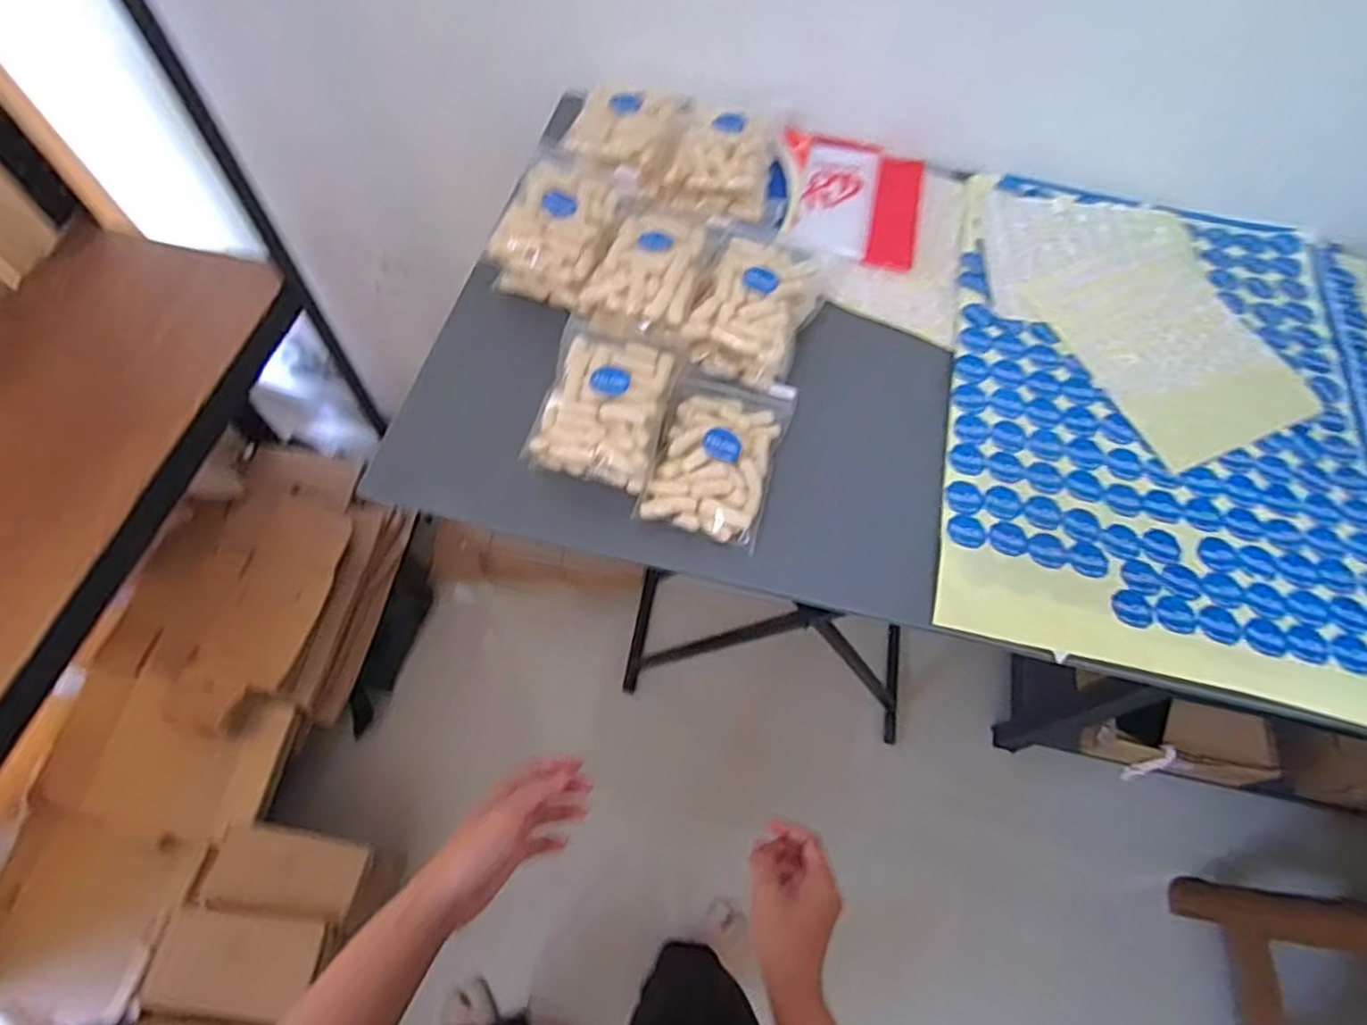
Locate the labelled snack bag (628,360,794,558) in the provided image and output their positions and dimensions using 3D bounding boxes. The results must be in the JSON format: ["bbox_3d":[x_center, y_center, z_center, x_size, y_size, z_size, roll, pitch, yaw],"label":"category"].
[{"bbox_3d":[0.026,-0.050,0.531,0.090,0.028,0.147,16,63,5],"label":"labelled snack bag"}]

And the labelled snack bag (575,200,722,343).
[{"bbox_3d":[-0.021,-0.212,0.595,0.095,0.046,0.156,20,63,7],"label":"labelled snack bag"}]

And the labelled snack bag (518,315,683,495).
[{"bbox_3d":[-0.057,-0.085,0.532,0.092,0.043,0.132,12,63,3],"label":"labelled snack bag"}]

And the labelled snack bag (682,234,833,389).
[{"bbox_3d":[0.066,-0.177,0.586,0.091,0.059,0.153,21,64,8],"label":"labelled snack bag"}]

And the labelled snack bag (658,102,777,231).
[{"bbox_3d":[0.037,-0.325,0.649,0.091,0.056,0.124,15,63,4],"label":"labelled snack bag"}]

